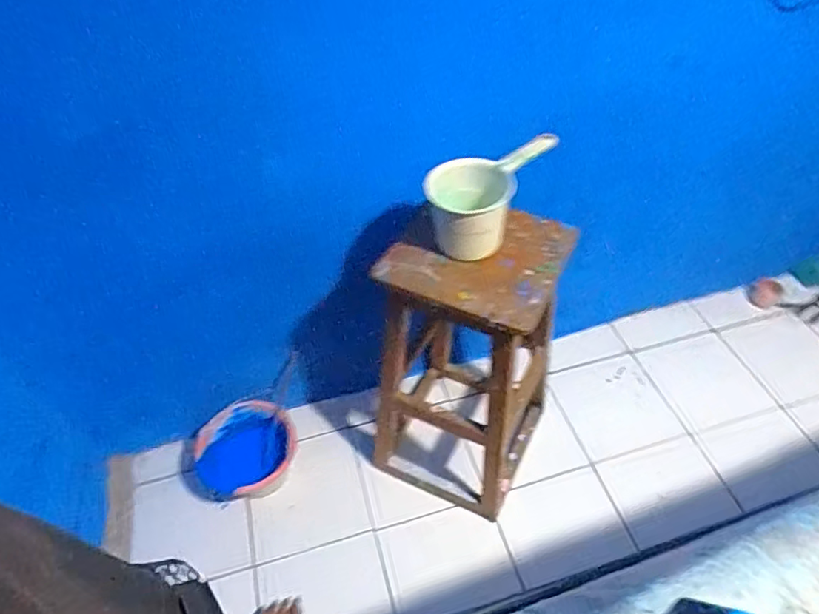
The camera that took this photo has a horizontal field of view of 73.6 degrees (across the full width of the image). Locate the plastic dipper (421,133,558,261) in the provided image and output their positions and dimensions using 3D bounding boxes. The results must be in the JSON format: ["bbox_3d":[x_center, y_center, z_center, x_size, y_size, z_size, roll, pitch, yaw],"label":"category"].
[{"bbox_3d":[0.150,-0.187,0.967,0.223,0.143,0.119,-12,50,-8],"label":"plastic dipper"}]

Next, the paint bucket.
[{"bbox_3d":[-0.418,0.393,1.425,0.259,0.168,0.218,-11,50,-7],"label":"paint bucket"}]

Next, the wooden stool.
[{"bbox_3d":[0.123,0.120,1.233,0.329,0.659,0.359,20,53,18],"label":"wooden stool"}]

